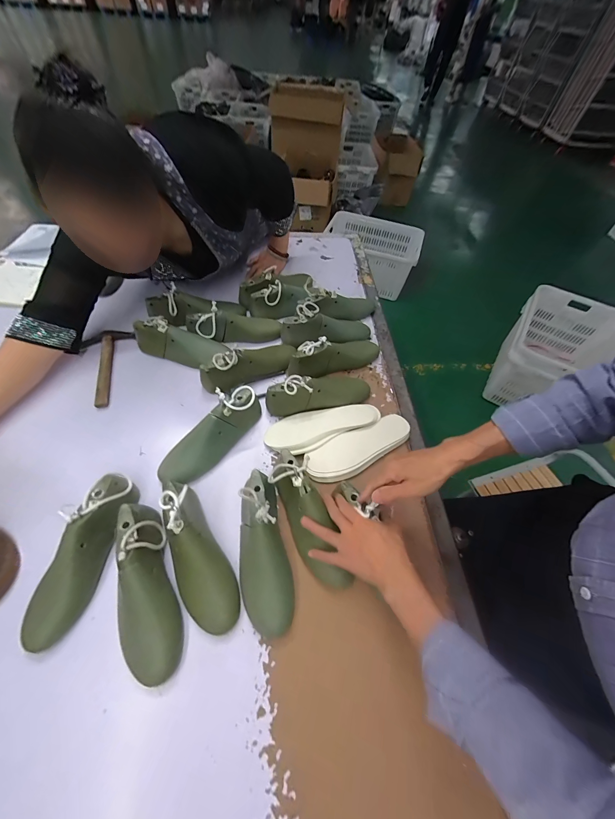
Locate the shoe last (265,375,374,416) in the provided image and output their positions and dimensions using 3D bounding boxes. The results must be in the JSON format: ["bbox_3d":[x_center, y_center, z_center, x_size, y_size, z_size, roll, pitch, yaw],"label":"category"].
[{"bbox_3d":[0.035,-0.038,0.640,0.250,0.085,0.071,-8,58,-21],"label":"shoe last"}]

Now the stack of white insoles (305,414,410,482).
[{"bbox_3d":[0.111,0.074,0.594,0.240,0.020,0.084,-27,63,-17],"label":"stack of white insoles"}]

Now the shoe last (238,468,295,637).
[{"bbox_3d":[-0.077,0.220,0.453,0.082,0.098,0.233,-12,60,-9],"label":"shoe last"}]

